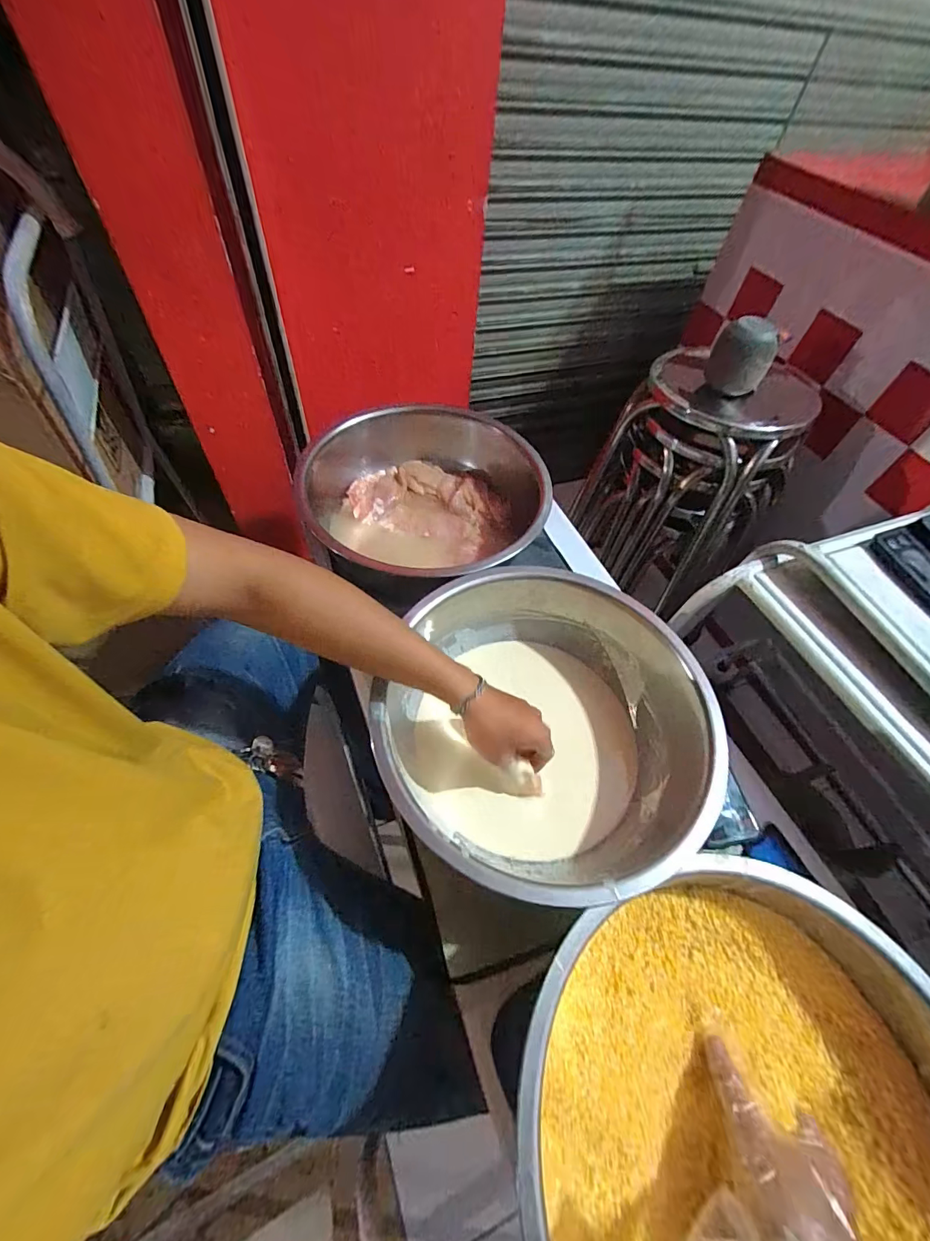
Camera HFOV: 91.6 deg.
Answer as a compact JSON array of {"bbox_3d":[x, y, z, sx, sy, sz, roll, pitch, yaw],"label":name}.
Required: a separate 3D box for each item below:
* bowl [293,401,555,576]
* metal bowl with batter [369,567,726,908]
[{"bbox_3d":[-0.072,-0.185,0.698,0.330,0.114,0.371,-3,56,-7],"label":"bowl"},{"bbox_3d":[0.082,0.118,0.520,0.329,0.126,0.350,2,56,-4],"label":"metal bowl with batter"}]

